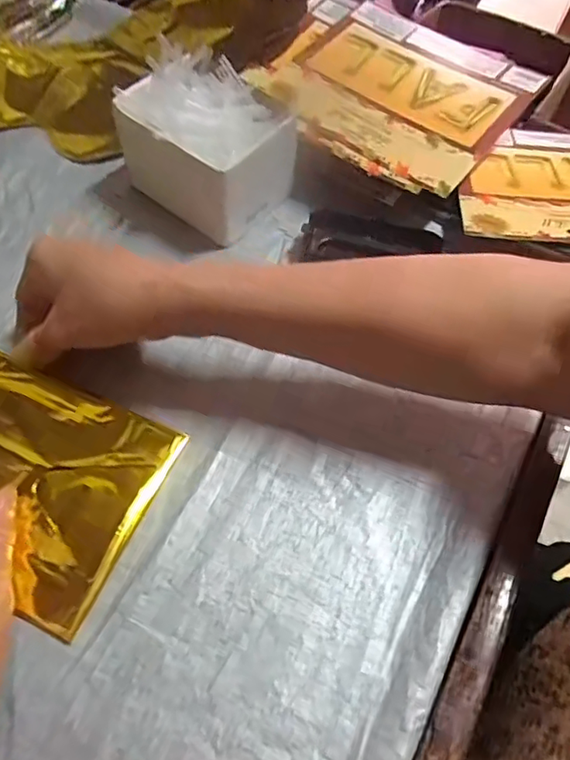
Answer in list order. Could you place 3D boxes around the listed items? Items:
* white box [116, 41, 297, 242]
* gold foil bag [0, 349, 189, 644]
[{"bbox_3d":[-0.064,-0.188,0.440,0.119,0.091,0.107,40,66,18],"label":"white box"},{"bbox_3d":[-0.187,0.052,0.350,0.203,0.018,0.132,23,62,10],"label":"gold foil bag"}]

